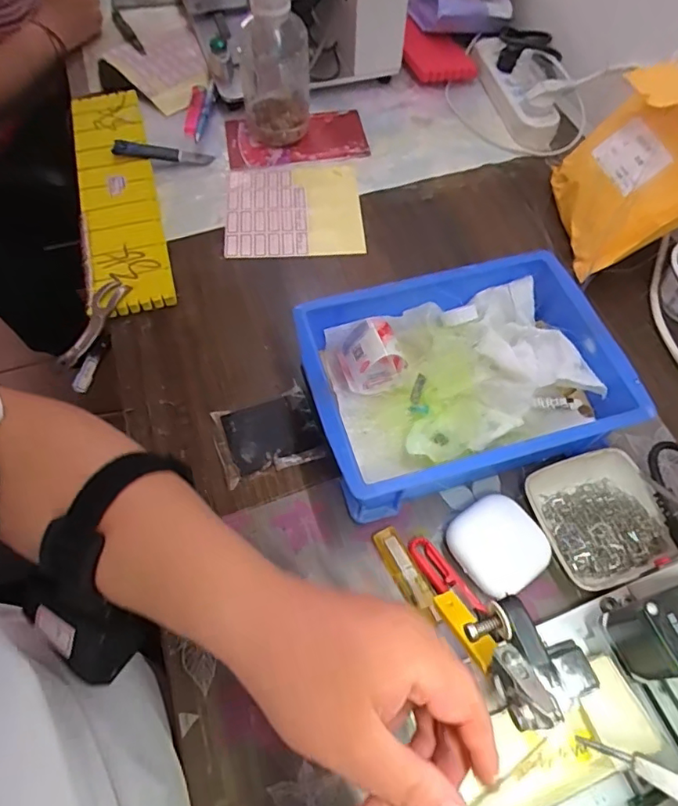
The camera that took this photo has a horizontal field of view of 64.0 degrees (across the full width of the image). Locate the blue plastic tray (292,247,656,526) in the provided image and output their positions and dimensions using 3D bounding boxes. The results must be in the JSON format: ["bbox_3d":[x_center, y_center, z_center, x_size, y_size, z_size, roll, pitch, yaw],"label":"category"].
[{"bbox_3d":[0.100,-0.019,0.458,0.245,0.076,0.179,-14,62,-8],"label":"blue plastic tray"}]

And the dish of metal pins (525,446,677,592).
[{"bbox_3d":[0.205,0.089,0.426,0.094,0.021,0.094,-18,63,-11],"label":"dish of metal pins"}]

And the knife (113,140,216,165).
[{"bbox_3d":[-0.210,-0.300,0.653,0.113,0.013,0.022,0,57,-18],"label":"knife"}]

